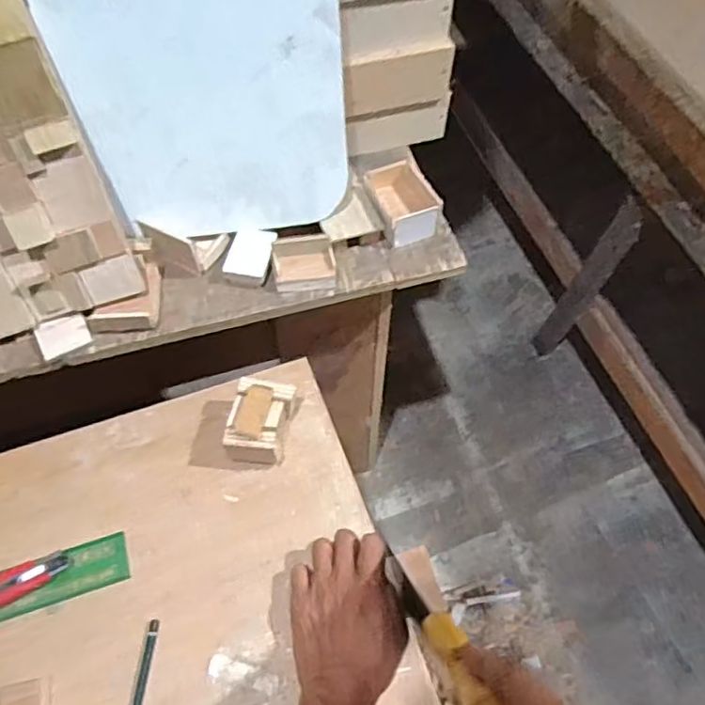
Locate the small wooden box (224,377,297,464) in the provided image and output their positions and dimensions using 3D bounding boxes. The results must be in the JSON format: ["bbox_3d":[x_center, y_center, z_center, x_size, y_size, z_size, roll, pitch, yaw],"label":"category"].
[{"bbox_3d":[-0.093,0.072,0.606,0.057,0.051,0.082,10,59,5],"label":"small wooden box"}]

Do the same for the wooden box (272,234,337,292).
[{"bbox_3d":[-0.056,-0.103,0.706,0.069,0.032,0.058,-8,60,-5],"label":"wooden box"}]

